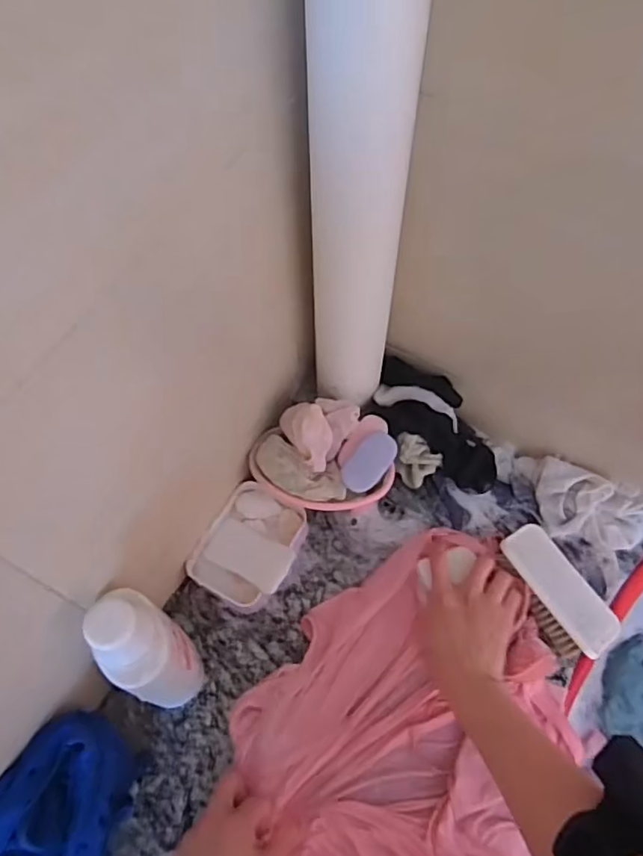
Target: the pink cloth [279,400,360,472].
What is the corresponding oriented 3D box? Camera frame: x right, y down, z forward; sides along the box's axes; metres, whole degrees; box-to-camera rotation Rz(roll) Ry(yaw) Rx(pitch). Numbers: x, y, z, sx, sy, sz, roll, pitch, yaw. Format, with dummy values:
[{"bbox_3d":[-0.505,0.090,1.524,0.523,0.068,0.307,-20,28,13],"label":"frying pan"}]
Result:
[{"bbox_3d":[-0.009,0.001,0.634,0.071,0.043,0.076,32,66,17],"label":"pink cloth"}]

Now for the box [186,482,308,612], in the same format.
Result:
[{"bbox_3d":[-0.076,0.131,0.648,0.096,0.042,0.124,25,64,14],"label":"box"}]

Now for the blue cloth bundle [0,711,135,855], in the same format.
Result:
[{"bbox_3d":[-0.215,0.319,0.501,0.093,0.110,0.135,8,61,5],"label":"blue cloth bundle"}]

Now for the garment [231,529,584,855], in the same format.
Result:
[{"bbox_3d":[0.099,0.296,0.561,0.326,0.035,0.303,0,61,1],"label":"garment"}]

